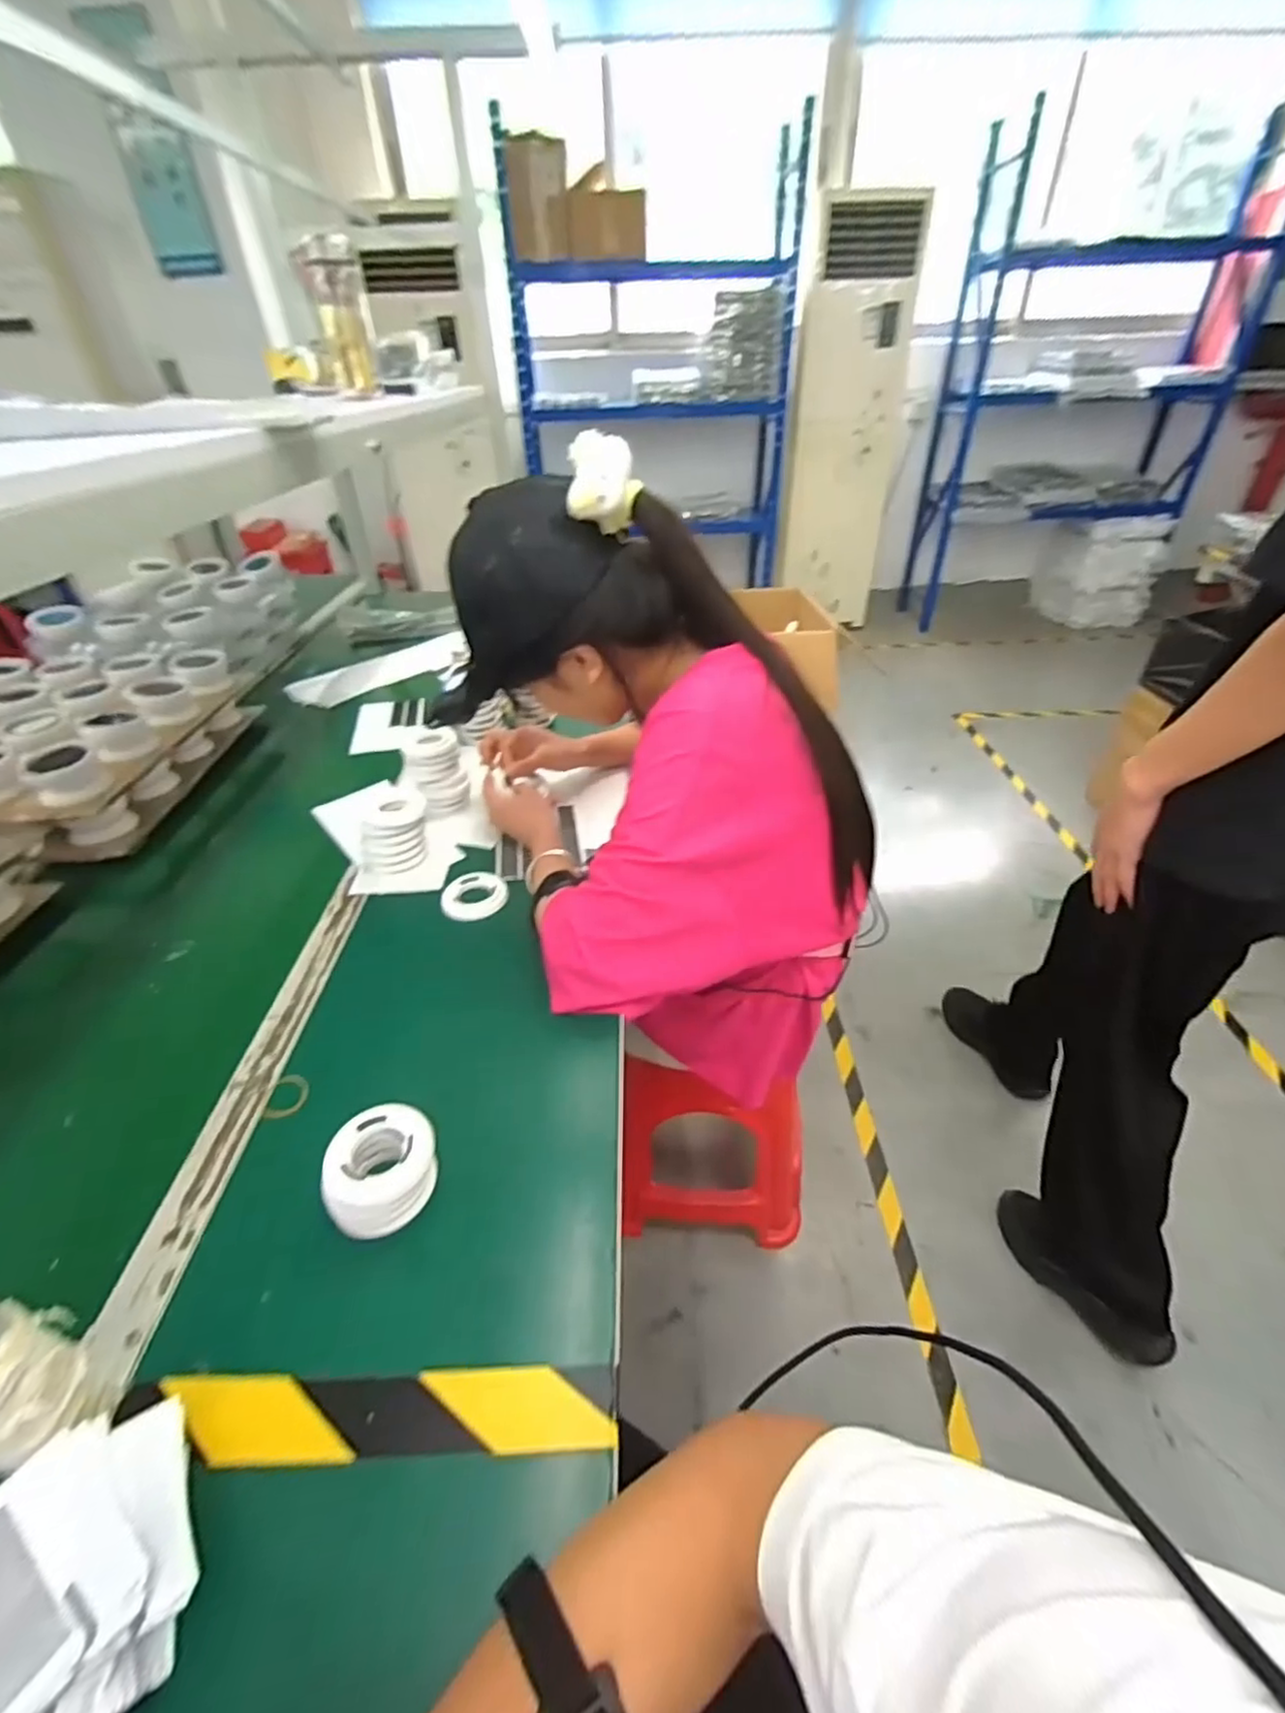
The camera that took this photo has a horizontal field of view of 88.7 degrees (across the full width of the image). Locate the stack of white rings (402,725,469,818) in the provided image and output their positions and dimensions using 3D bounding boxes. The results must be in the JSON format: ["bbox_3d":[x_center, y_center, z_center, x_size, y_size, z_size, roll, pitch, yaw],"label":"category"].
[{"bbox_3d":[-0.279,-0.117,0.894,0.074,0.121,0.066,-12,38,-13],"label":"stack of white rings"}]

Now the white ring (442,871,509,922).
[{"bbox_3d":[-0.195,0.046,0.774,0.071,0.023,0.071,-1,37,1],"label":"white ring"}]

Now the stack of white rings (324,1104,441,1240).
[{"bbox_3d":[-0.192,0.230,0.482,0.062,0.054,0.078,16,40,22],"label":"stack of white rings"}]

